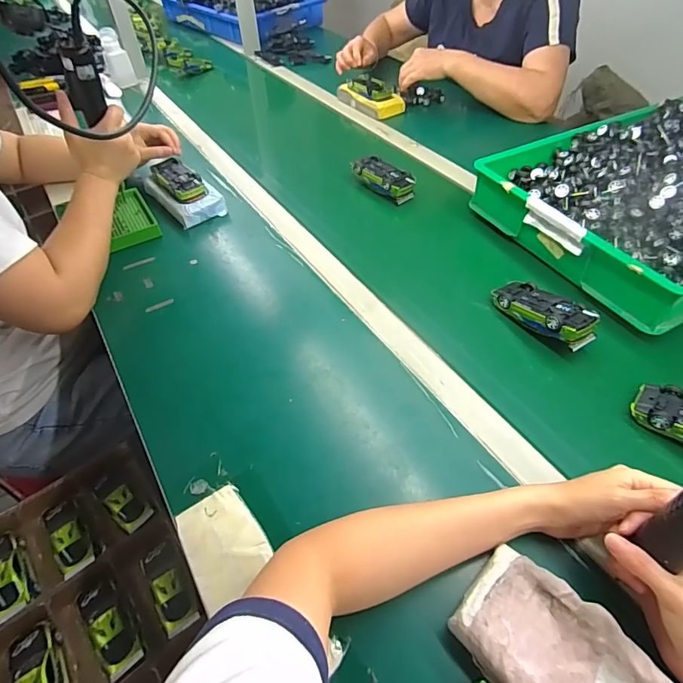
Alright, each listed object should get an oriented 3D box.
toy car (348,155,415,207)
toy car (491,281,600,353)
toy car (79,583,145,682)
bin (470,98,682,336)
[{"bbox_3d":[0.075,-0.291,0.778,0.052,0.036,0.122,-35,56,-25],"label":"toy car"},{"bbox_3d":[0.254,-0.039,0.552,0.053,0.036,0.126,-27,40,-19],"label":"toy car"},{"bbox_3d":[-0.295,0.362,0.552,0.047,0.028,0.119,-37,57,-26],"label":"toy car"},{"bbox_3d":[0.512,-0.249,0.666,0.517,0.101,0.374,-22,52,-17],"label":"bin"}]

